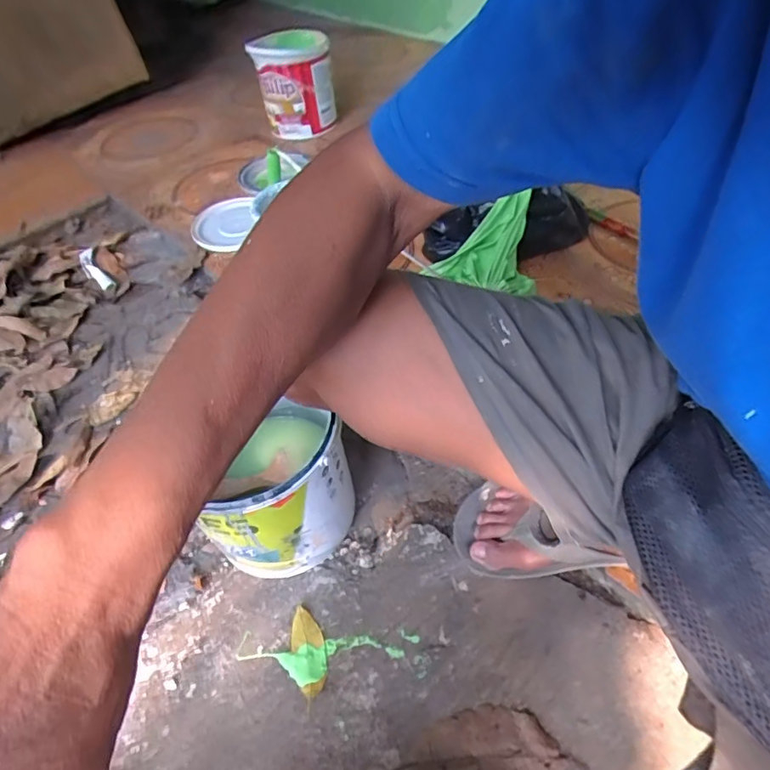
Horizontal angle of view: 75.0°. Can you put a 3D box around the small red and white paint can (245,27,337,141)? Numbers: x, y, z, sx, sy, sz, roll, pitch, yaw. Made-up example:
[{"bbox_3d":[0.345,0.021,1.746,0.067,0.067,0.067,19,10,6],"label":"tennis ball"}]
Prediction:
[{"bbox_3d":[-0.220,-0.730,1.221,0.177,0.202,0.189,-18,50,-9],"label":"small red and white paint can"}]

